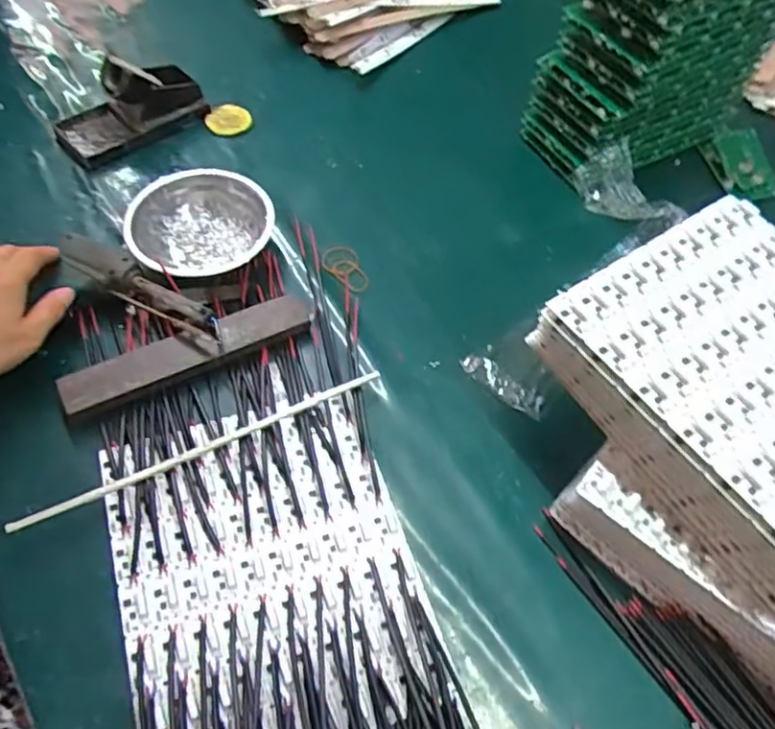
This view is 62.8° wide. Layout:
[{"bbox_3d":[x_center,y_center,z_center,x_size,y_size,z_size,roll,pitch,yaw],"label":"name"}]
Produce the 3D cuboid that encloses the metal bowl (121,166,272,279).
[{"bbox_3d":[-0.168,-0.122,0.584,0.122,0.045,0.115,2,58,-4],"label":"metal bowl"}]

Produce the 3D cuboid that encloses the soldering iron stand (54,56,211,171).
[{"bbox_3d":[-0.268,-0.271,0.653,0.151,0.063,0.062,-34,67,-23],"label":"soldering iron stand"}]

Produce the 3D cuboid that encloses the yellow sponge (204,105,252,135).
[{"bbox_3d":[-0.174,-0.267,0.693,0.048,0.015,0.032,-11,60,-12],"label":"yellow sponge"}]

